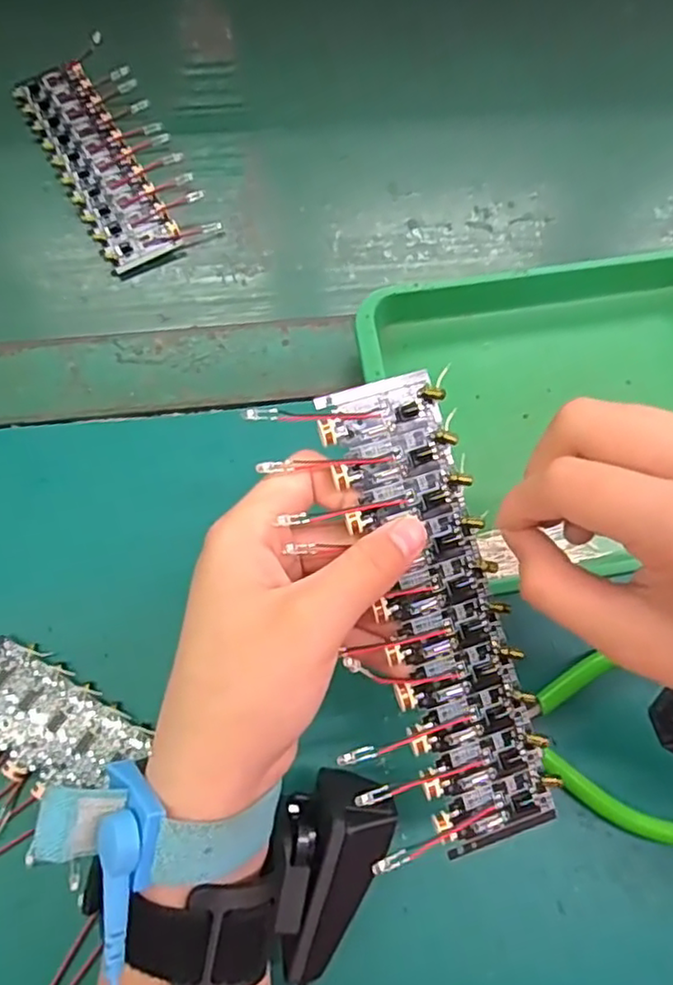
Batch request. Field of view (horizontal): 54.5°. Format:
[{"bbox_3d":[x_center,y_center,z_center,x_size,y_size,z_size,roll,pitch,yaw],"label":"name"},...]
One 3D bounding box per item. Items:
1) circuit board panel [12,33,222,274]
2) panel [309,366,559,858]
[{"bbox_3d":[-0.137,-0.207,0.396,0.068,0.015,0.156,-29,74,-12],"label":"circuit board panel"},{"bbox_3d":[0.036,0.041,0.226,0.044,0.005,0.162,-16,90,-8],"label":"panel"}]

